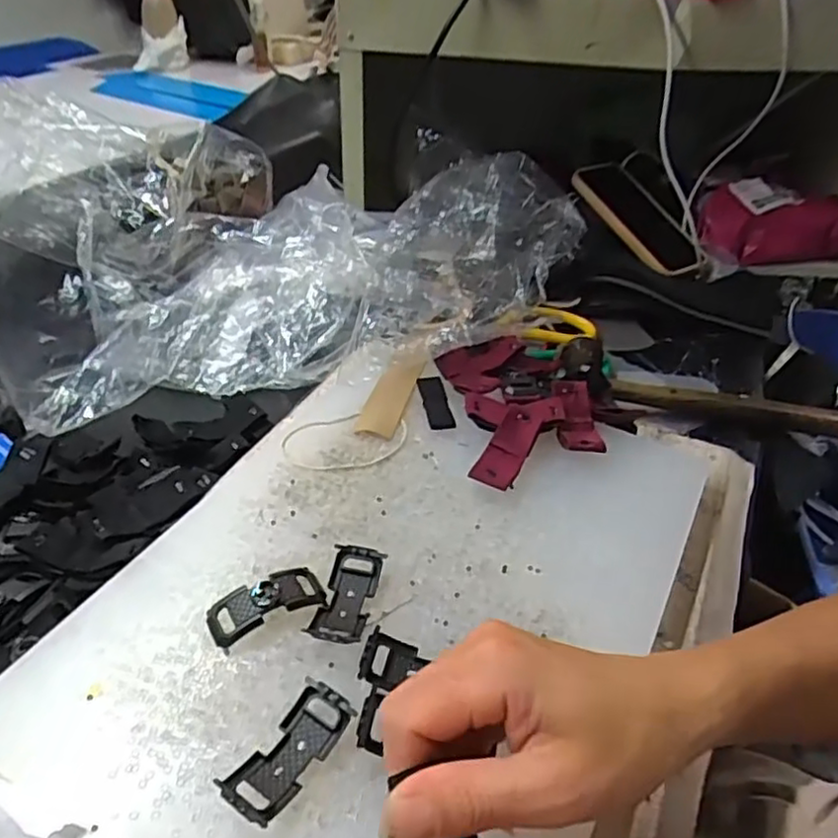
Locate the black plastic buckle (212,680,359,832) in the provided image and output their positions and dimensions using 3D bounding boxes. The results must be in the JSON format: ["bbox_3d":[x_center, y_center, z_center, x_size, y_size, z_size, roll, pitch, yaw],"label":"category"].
[{"bbox_3d":[-0.054,0.140,0.284,0.026,0.013,0.057,28,45,27],"label":"black plastic buckle"}]

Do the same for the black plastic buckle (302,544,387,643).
[{"bbox_3d":[-0.037,0.091,0.346,0.026,0.014,0.058,10,40,7],"label":"black plastic buckle"}]

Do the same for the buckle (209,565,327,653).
[{"bbox_3d":[-0.078,0.091,0.342,0.057,0.014,0.027,-20,45,-26],"label":"buckle"}]

